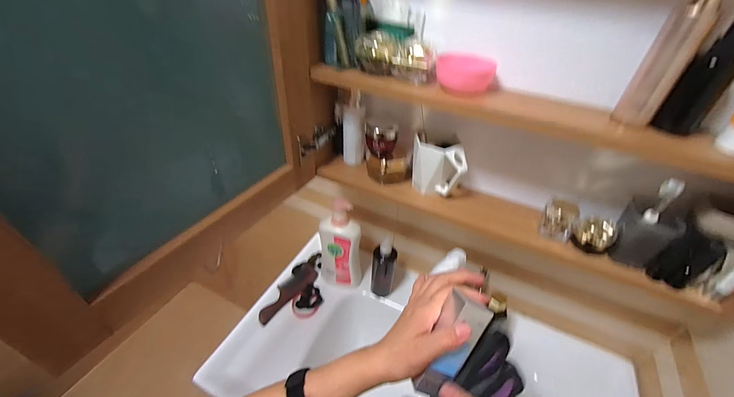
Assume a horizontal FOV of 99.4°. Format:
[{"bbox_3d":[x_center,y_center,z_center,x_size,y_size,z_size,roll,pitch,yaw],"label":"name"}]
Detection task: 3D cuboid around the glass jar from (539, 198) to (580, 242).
[{"bbox_3d":[0.319,0.035,0.517,0.050,0.061,0.050,2,40,-2],"label":"glass jar"}]

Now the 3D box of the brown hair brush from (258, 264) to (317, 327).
[{"bbox_3d":[-0.195,0.239,0.793,0.058,0.022,0.192,24,44,22],"label":"brown hair brush"}]

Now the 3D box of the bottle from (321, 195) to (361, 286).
[{"bbox_3d":[-0.063,0.114,0.747,0.097,0.269,0.050,18,42,17],"label":"bottle"}]

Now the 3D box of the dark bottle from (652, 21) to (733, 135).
[{"bbox_3d":[0.383,-0.136,0.348,0.031,0.128,0.034,-17,44,-23],"label":"dark bottle"}]

